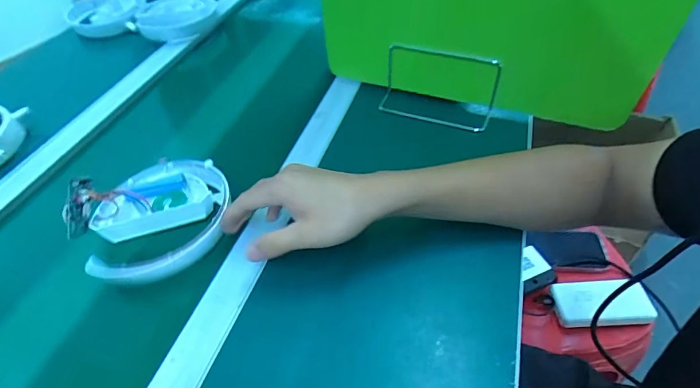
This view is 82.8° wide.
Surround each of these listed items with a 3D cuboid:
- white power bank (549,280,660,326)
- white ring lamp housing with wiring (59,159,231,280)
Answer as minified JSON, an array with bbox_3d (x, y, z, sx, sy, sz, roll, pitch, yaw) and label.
[{"bbox_3d":[0.410,0.177,0.645,0.143,0.025,0.073,-1,48,4],"label":"white power bank"},{"bbox_3d":[-0.215,0.017,0.431,0.139,0.062,0.163,6,49,10],"label":"white ring lamp housing with wiring"}]

